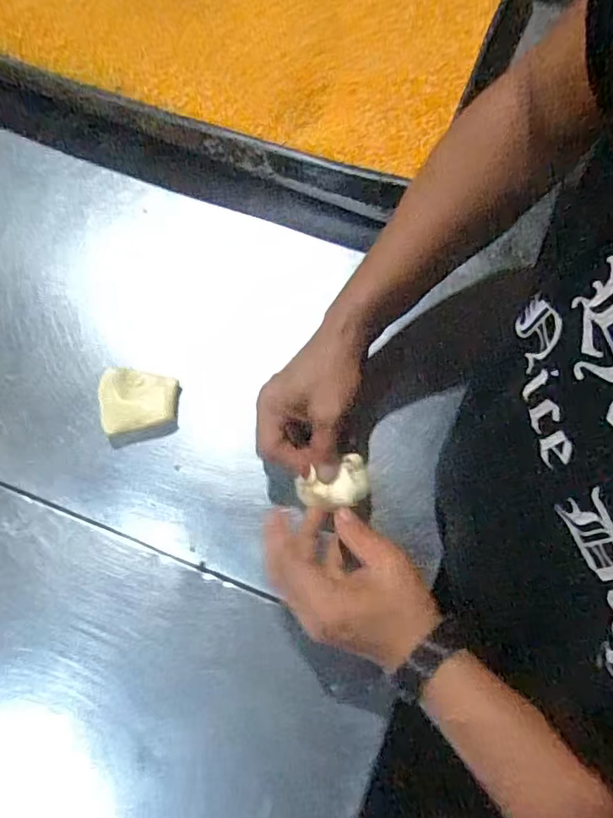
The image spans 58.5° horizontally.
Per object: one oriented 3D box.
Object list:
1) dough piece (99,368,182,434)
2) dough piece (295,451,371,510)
[{"bbox_3d":[-0.140,-0.008,0.464,0.063,0.023,0.052,-7,76,-3],"label":"dough piece"},{"bbox_3d":[0.022,0.059,0.421,0.056,0.011,0.034,-23,78,-7],"label":"dough piece"}]

